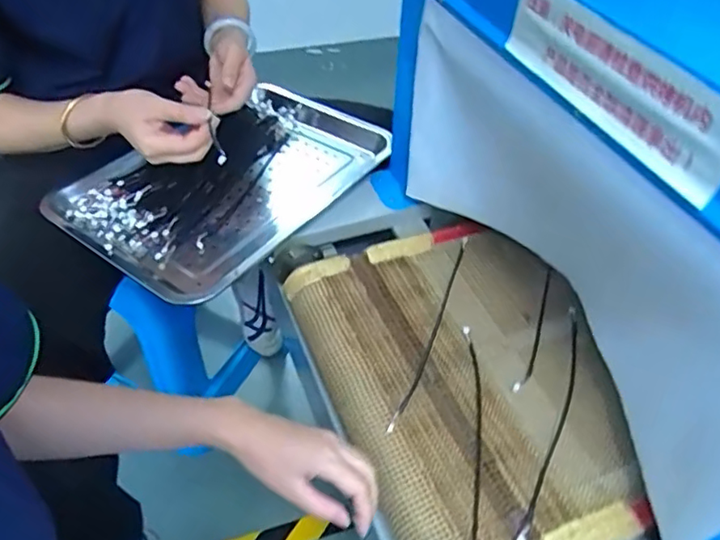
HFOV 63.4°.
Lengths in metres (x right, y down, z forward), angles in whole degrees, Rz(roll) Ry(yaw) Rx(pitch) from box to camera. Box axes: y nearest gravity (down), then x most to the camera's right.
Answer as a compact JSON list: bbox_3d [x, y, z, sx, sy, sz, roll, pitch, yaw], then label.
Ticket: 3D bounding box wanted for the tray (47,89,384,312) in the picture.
[{"bbox_3d":[-0.164,-0.121,0.767,0.277,0.039,0.400,32,54,25],"label":"tray"}]

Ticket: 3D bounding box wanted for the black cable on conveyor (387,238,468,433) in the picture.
[{"bbox_3d":[0.081,0.058,0.625,0.012,0.004,0.277,17,49,14],"label":"black cable on conveyor"}]

